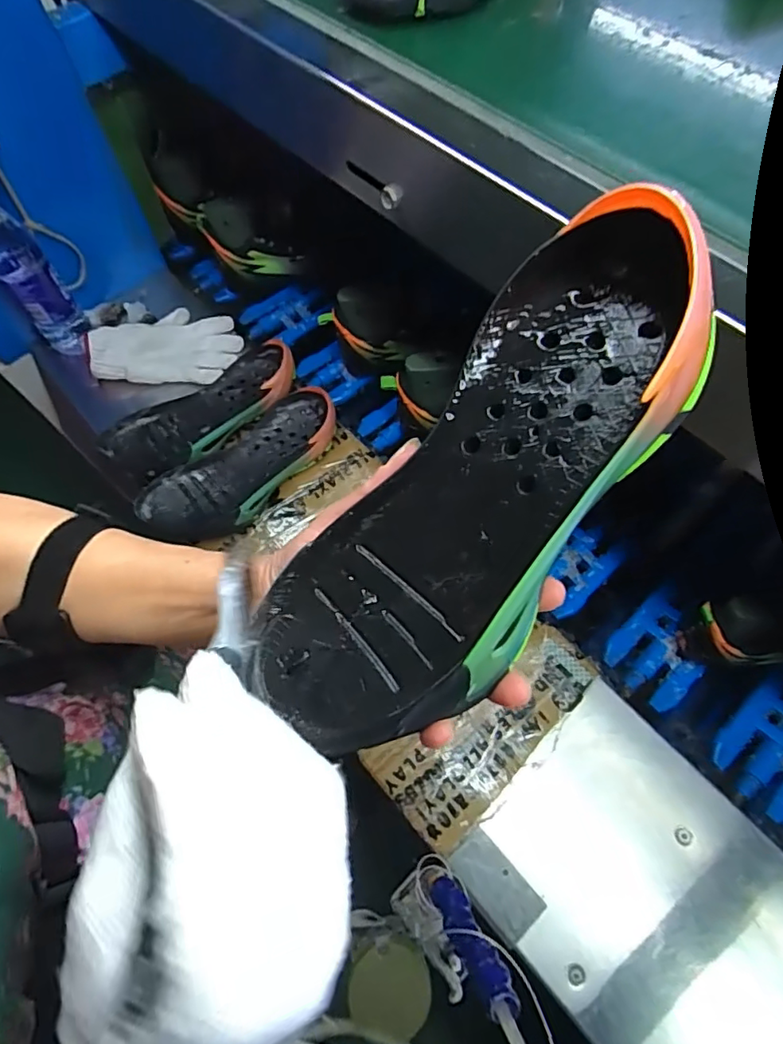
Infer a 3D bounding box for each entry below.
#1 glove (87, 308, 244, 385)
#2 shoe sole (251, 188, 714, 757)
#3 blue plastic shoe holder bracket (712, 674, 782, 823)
[{"bbox_3d":[-0.312,-0.253,0.764,0.193,0.047,0.123,-7,63,0],"label":"glove"},{"bbox_3d":[0.030,-0.004,0.227,0.098,0.036,0.245,42,105,21],"label":"shoe sole"},{"bbox_3d":[0.405,0.236,0.574,0.124,0.014,0.092,-38,67,-15],"label":"blue plastic shoe holder bracket"}]

